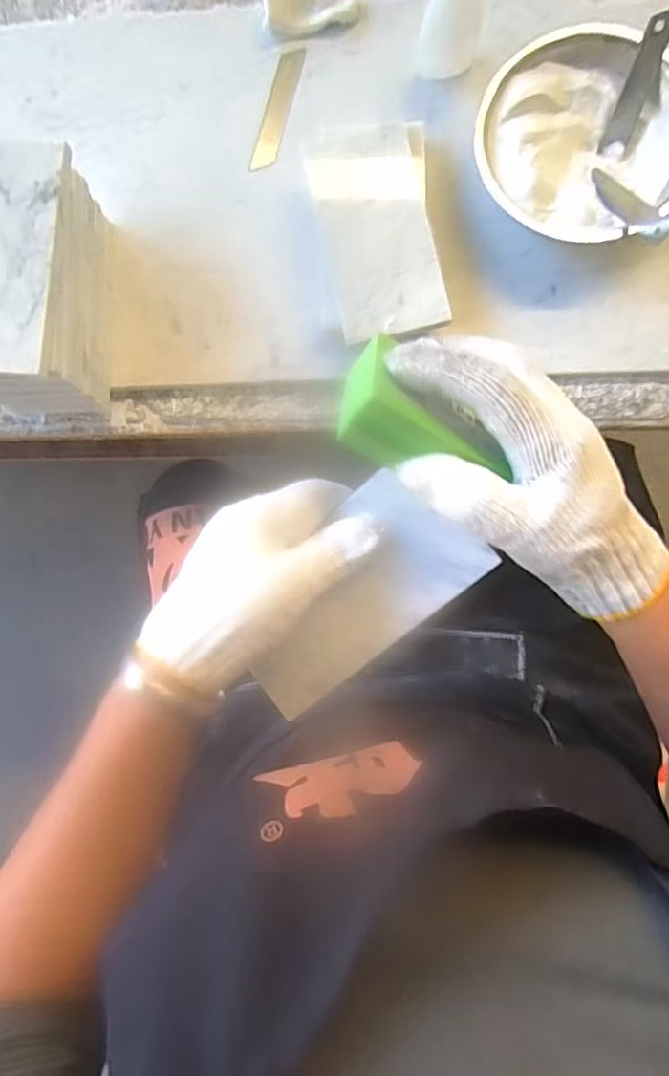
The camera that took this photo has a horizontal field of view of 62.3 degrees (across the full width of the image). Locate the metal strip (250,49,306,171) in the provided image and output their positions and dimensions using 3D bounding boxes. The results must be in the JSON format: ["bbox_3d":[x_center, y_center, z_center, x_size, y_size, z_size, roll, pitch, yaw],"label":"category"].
[{"bbox_3d":[-0.044,-0.334,0.431,0.019,0.004,0.096,16,91,3],"label":"metal strip"}]

